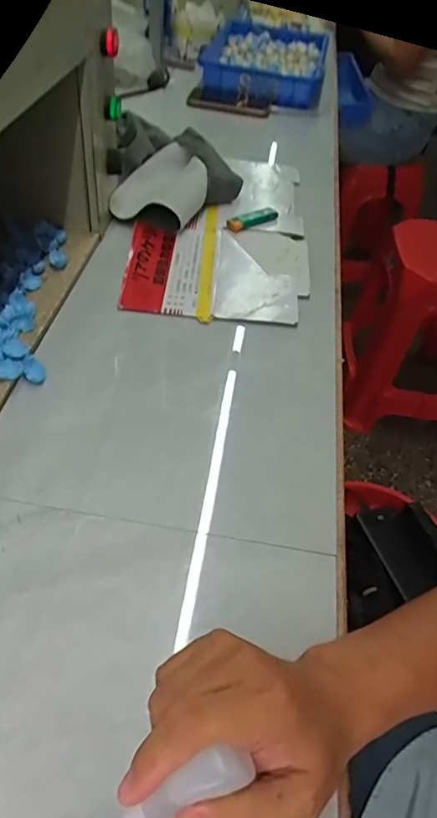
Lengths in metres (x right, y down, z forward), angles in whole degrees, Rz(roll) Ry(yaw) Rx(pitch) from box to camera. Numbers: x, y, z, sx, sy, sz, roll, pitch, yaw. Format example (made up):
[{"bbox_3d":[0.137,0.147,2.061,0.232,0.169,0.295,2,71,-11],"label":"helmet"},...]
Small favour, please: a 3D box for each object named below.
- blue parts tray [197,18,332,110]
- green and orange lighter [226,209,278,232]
[{"bbox_3d":[0.100,-0.748,1.185,0.252,0.068,0.330,10,47,3],"label":"blue parts tray"},{"bbox_3d":[0.047,-0.260,0.756,0.074,0.018,0.023,-19,52,-22],"label":"green and orange lighter"}]

